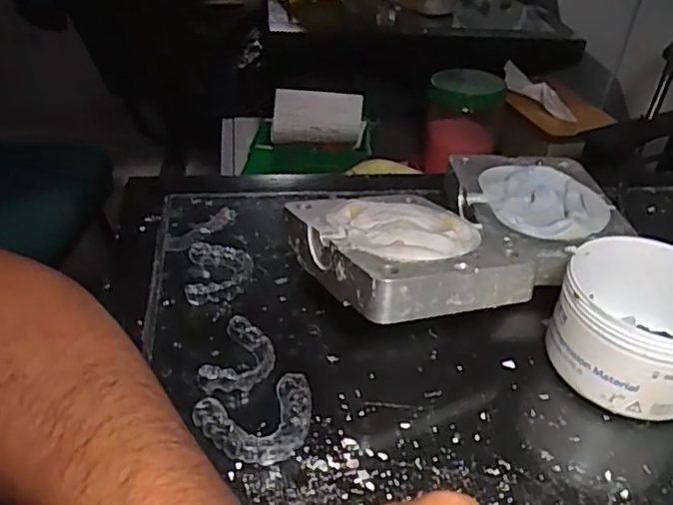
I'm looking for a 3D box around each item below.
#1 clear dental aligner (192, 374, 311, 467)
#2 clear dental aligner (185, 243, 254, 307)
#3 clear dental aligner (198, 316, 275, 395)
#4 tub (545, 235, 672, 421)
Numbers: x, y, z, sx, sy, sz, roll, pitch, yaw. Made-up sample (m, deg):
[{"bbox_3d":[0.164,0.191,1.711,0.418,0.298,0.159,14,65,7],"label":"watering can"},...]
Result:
[{"bbox_3d":[-0.038,0.086,0.316,0.059,0.008,0.045,-12,39,-22],"label":"clear dental aligner"},{"bbox_3d":[-0.078,0.012,0.416,0.042,0.012,0.052,-1,36,-8],"label":"clear dental aligner"},{"bbox_3d":[-0.053,0.060,0.349,0.033,0.010,0.051,13,36,11],"label":"clear dental aligner"},{"bbox_3d":[0.170,0.042,0.354,0.087,0.067,0.085,3,35,-2],"label":"tub"}]

